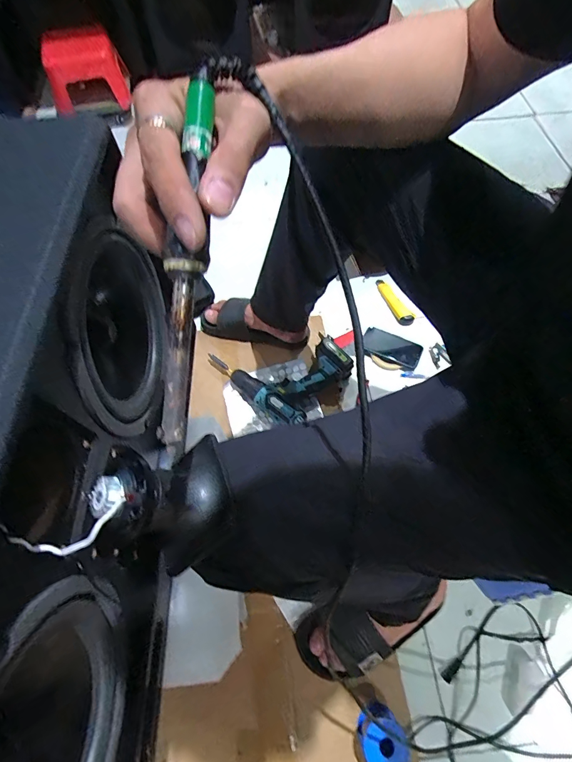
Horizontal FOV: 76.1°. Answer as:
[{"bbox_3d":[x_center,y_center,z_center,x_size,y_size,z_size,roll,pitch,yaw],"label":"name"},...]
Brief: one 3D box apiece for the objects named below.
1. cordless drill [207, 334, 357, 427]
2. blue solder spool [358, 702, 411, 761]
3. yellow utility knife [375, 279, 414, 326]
[{"bbox_3d":[-0.007,-0.031,0.825,0.242,0.077,0.215,41,72,18],"label":"cordless drill"},{"bbox_3d":[0.147,0.542,0.556,0.067,0.064,0.062,-23,66,-9],"label":"blue solder spool"},{"bbox_3d":[0.275,-0.204,0.943,0.033,0.026,0.145,-27,67,-11],"label":"yellow utility knife"}]

